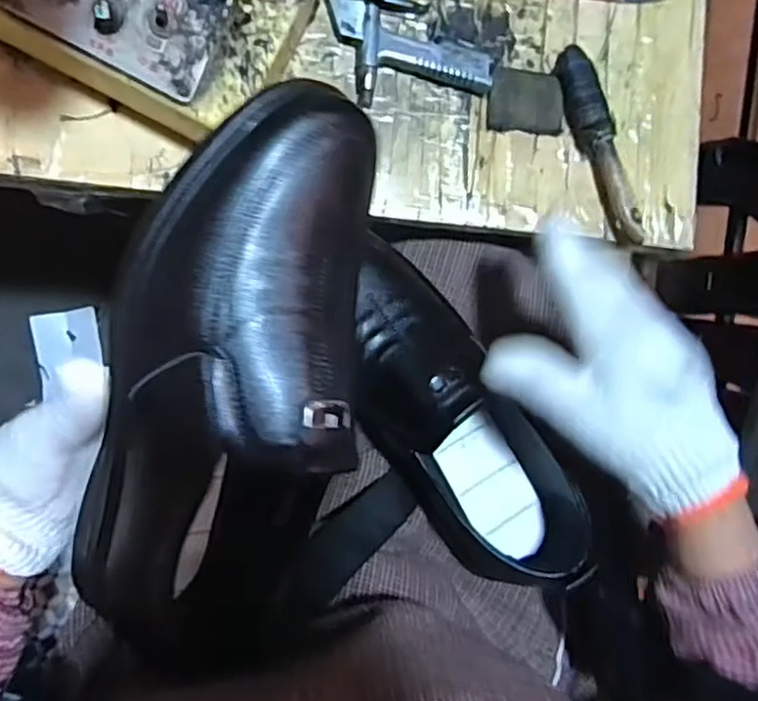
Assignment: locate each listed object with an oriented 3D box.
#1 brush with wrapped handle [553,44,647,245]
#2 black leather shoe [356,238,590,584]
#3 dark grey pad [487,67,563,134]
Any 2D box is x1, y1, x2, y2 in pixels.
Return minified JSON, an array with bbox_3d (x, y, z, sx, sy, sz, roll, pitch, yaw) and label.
[{"bbox_3d":[0.157,-0.145,0.461,0.024,0.023,0.143,-17,94,-9],"label":"brush with wrapped handle"},{"bbox_3d":[0.049,0.050,0.412,0.088,0.083,0.238,-33,96,-7],"label":"black leather shoe"},{"bbox_3d":[0.104,-0.177,0.458,0.054,0.008,0.041,0,91,-9],"label":"dark grey pad"}]

